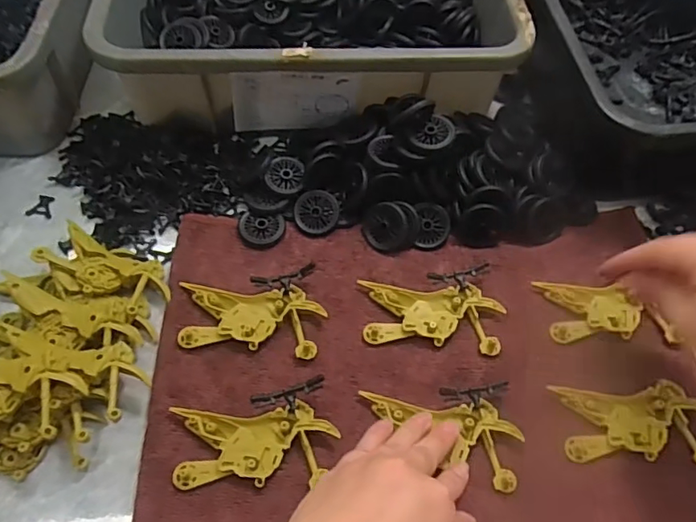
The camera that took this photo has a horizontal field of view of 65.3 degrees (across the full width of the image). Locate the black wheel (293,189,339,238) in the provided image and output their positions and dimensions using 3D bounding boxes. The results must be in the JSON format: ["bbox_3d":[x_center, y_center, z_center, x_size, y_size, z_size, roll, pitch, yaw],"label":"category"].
[{"bbox_3d":[-0.026,-0.039,0.441,0.038,0.004,0.038,-1,76,4],"label":"black wheel"}]

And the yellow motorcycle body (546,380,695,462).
[{"bbox_3d":[0.191,0.108,0.364,0.101,0.010,0.049,3,59,-1],"label":"yellow motorcycle body"}]

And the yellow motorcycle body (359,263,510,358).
[{"bbox_3d":[0.061,0.034,0.403,0.097,0.010,0.065,2,59,-2],"label":"yellow motorcycle body"}]

